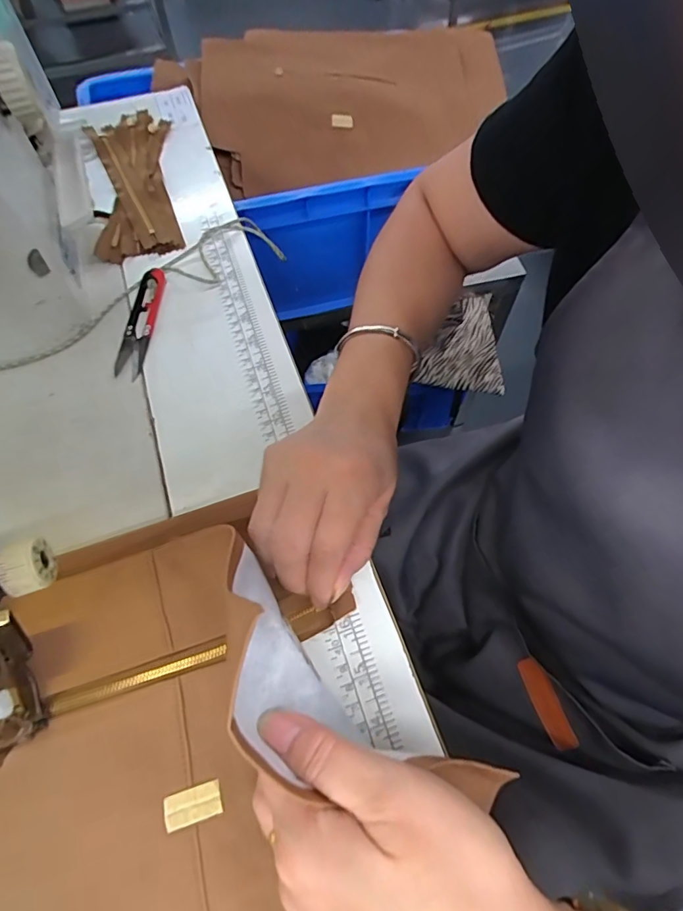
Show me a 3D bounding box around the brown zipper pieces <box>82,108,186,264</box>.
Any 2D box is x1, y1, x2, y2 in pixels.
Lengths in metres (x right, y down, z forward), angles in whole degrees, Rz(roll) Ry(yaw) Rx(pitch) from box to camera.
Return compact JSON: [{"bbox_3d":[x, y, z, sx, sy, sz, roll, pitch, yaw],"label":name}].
[{"bbox_3d":[-0.203,-0.266,0.466,0.076,0.020,0.199,-14,62,-7],"label":"brown zipper pieces"}]

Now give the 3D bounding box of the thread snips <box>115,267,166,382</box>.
[{"bbox_3d":[-0.162,-0.109,0.385,0.024,0.012,0.102,1,62,1],"label":"thread snips"}]

